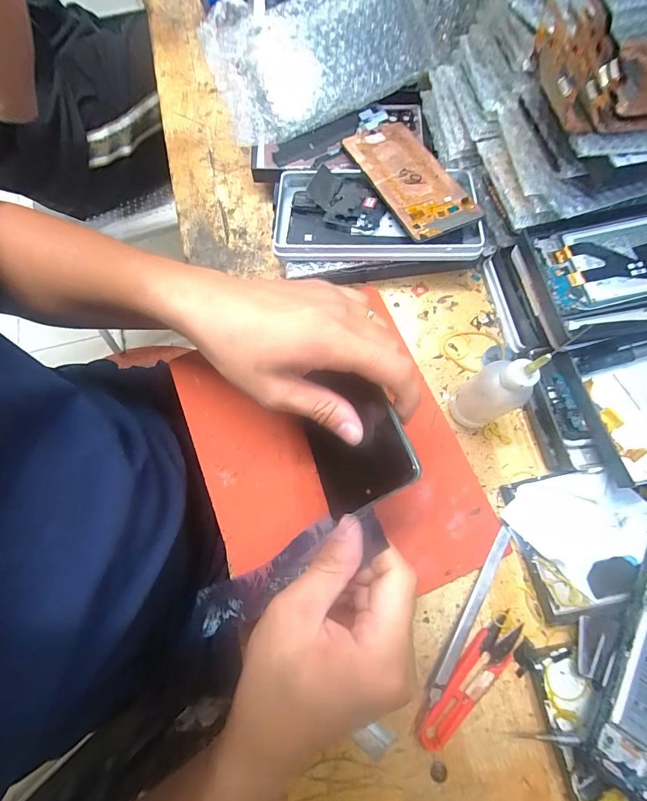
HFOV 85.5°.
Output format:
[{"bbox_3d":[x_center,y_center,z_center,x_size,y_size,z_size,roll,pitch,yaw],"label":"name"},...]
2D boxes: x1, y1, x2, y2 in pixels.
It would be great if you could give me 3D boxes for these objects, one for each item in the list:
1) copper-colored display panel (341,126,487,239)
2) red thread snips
[{"bbox_3d":[0.080,-0.208,0.326,0.069,0.007,0.150,-25,71,-5],"label":"copper-colored display panel"},{"bbox_3d":[0.103,0.195,0.244,0.100,0.008,0.024,-42,78,-10],"label":"red thread snips"}]

